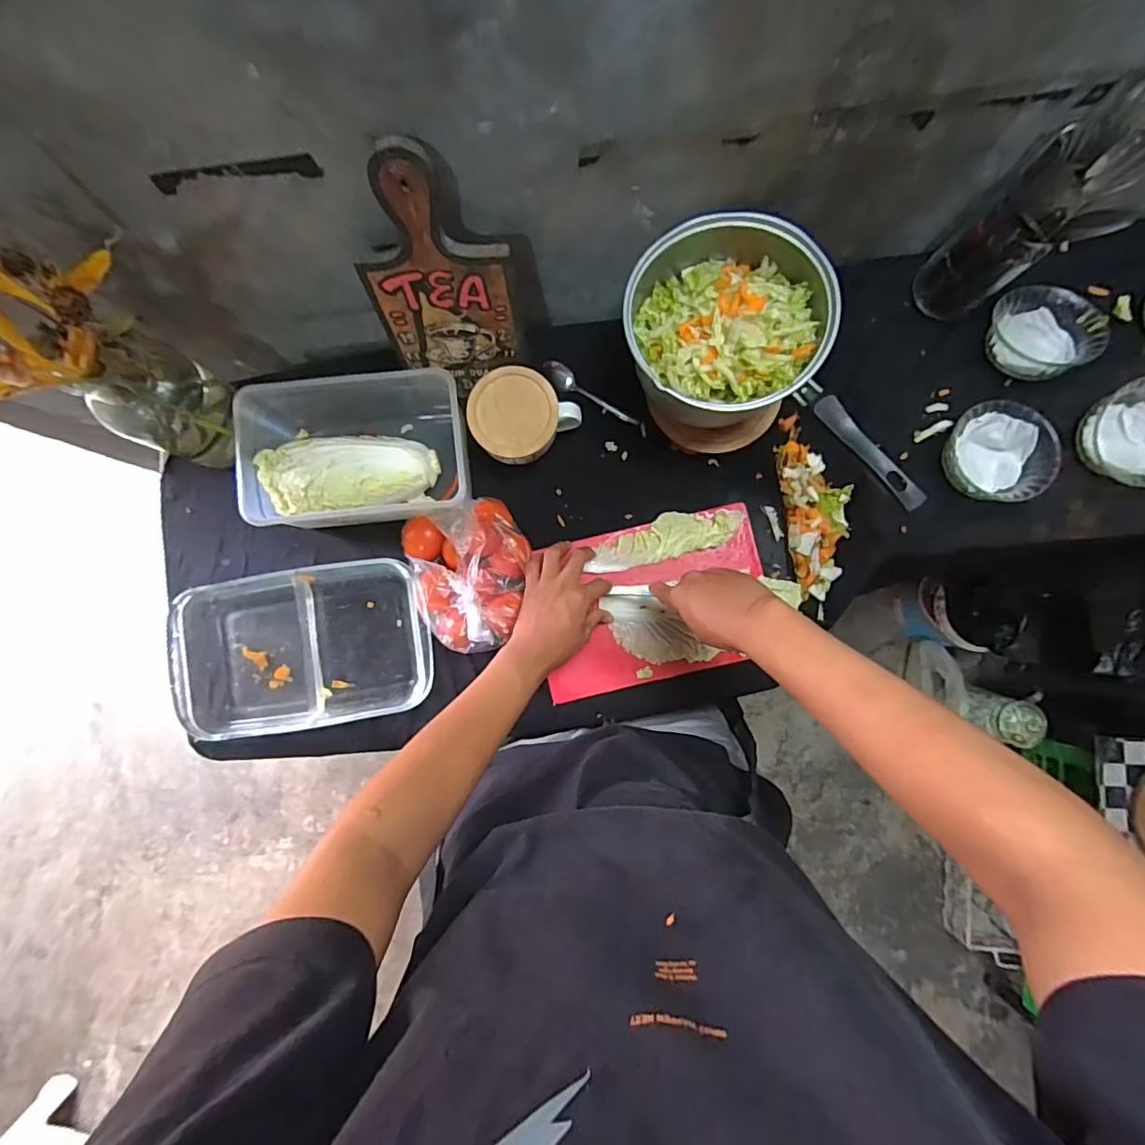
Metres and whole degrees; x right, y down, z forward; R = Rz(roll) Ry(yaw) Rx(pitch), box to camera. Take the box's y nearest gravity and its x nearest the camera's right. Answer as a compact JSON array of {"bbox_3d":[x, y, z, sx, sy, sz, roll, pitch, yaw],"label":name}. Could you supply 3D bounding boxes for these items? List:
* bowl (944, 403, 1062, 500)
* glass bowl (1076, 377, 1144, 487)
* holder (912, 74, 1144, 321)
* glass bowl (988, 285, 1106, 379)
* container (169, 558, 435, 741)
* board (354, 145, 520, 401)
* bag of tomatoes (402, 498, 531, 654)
[{"bbox_3d":[0.462,-0.128,0.586,0.094,0.052,0.106,-12,86,0],"label":"bowl"},{"bbox_3d":[0.605,-0.147,0.573,0.091,0.057,0.106,-4,86,1],"label":"glass bowl"},{"bbox_3d":[0.433,-0.333,0.511,0.087,0.226,0.098,41,88,3],"label":"holder"},{"bbox_3d":[0.513,-0.262,0.588,0.105,0.054,0.102,-11,86,0],"label":"glass bowl"},{"bbox_3d":[-0.307,0.087,0.626,0.286,0.047,0.177,-9,86,0],"label":"container"},{"bbox_3d":[-0.125,-0.266,0.512,0.134,0.253,0.009,-1,72,2],"label":"board"},{"bbox_3d":[-0.114,0.001,0.611,0.135,0.073,0.167,-24,86,-1],"label":"bag of tomatoes"}]

